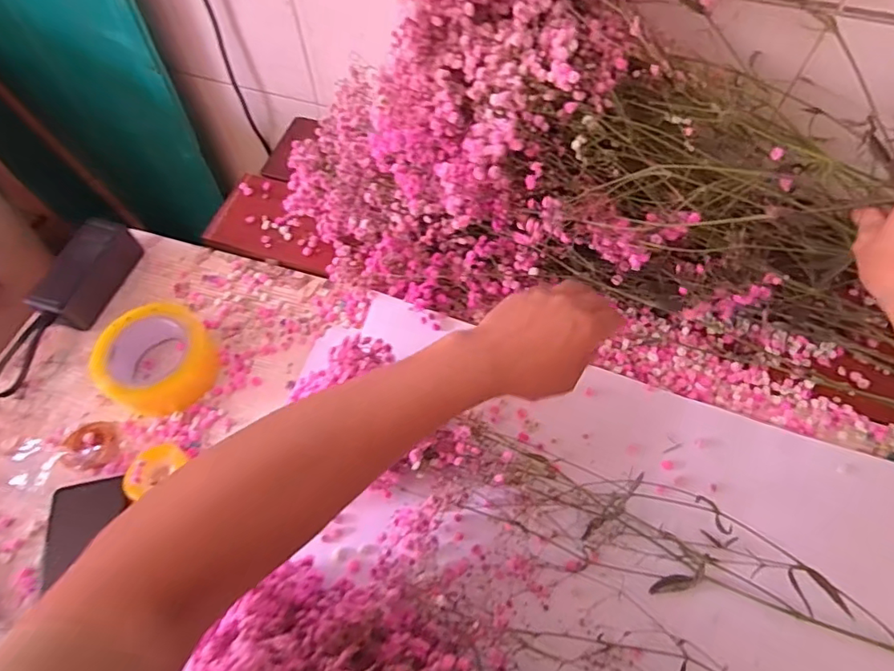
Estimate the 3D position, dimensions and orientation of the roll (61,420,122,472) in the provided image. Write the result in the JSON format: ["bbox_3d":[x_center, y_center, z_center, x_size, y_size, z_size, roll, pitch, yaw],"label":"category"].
[{"bbox_3d":[-0.370,0.110,0.554,0.061,0.013,0.051,39,69,20],"label":"roll"}]

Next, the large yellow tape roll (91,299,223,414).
[{"bbox_3d":[-0.314,0.022,0.579,0.114,0.062,0.112,0,61,1],"label":"large yellow tape roll"}]

